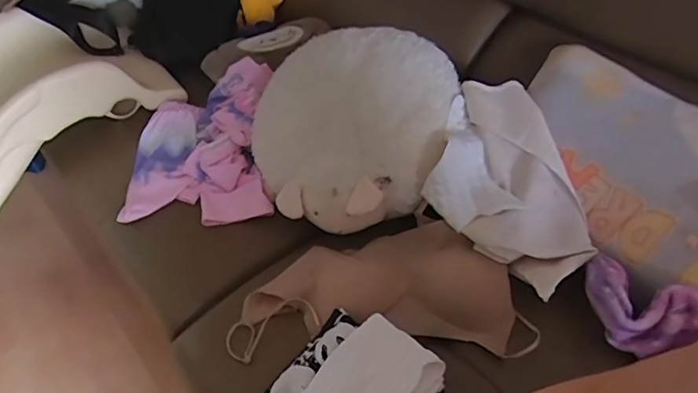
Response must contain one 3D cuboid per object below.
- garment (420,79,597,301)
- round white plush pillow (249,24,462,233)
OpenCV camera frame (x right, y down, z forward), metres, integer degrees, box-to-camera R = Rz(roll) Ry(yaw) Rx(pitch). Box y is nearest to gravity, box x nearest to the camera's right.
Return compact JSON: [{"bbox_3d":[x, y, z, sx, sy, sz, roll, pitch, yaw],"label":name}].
[{"bbox_3d":[0.202,-0.031,0.715,0.189,0.051,0.337,-21,65,7],"label":"garment"},{"bbox_3d":[0.008,-0.111,0.798,0.277,0.202,0.257,-3,45,3],"label":"round white plush pillow"}]

